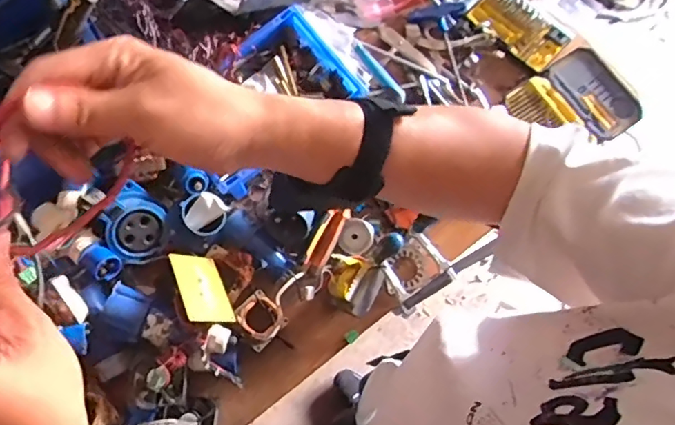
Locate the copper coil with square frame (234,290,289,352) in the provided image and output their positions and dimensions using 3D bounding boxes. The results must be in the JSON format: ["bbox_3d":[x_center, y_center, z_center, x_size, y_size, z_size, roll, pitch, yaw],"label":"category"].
[{"bbox_3d":[-0.126,0.174,0.837,0.076,0.054,0.074,43,76,11],"label":"copper coil with square frame"}]

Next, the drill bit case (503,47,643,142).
[{"bbox_3d":[0.470,-0.213,1.010,0.251,0.035,0.187,-32,76,-11],"label":"drill bit case"}]

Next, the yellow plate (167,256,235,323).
[{"bbox_3d":[-0.203,0.113,0.774,0.075,0.009,0.121,12,38,-42],"label":"yellow plate"}]

